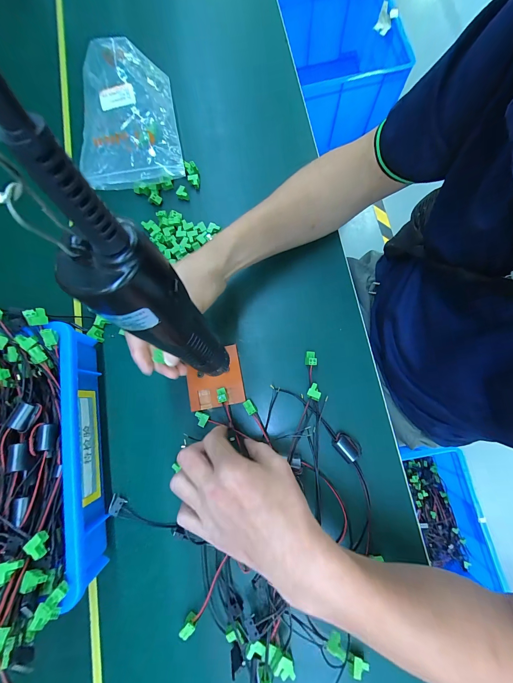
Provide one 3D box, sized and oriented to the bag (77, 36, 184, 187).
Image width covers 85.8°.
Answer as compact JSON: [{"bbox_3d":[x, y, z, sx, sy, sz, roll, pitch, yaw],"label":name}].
[{"bbox_3d":[-0.202,-0.348,0.423,0.156,0.055,0.222,-8,78,0],"label":"bag"}]

